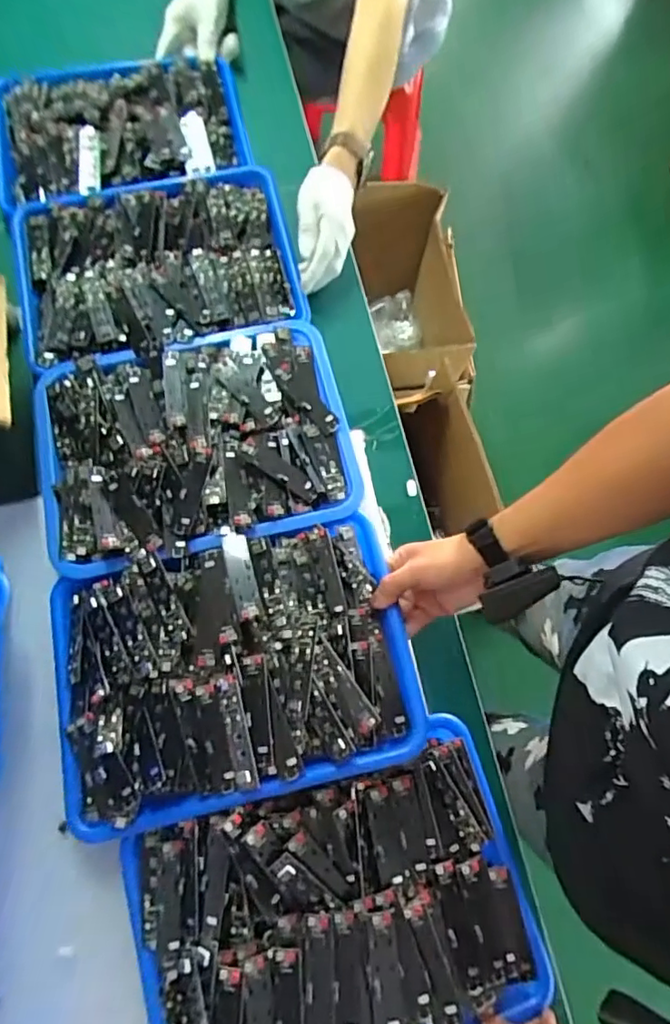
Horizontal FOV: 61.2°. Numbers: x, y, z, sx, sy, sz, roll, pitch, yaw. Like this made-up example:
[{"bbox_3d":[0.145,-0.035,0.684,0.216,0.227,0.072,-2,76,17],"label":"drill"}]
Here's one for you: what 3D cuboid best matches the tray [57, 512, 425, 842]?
[{"bbox_3d":[-0.101,0.142,0.528,0.330,0.048,0.233,-14,74,-6],"label":"tray"}]

